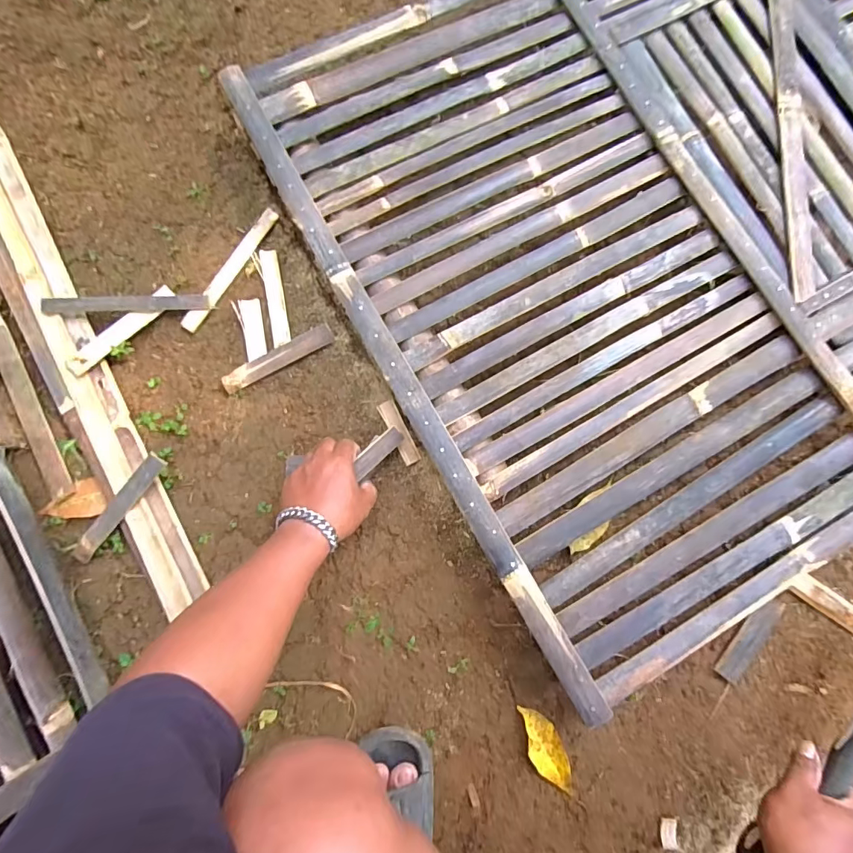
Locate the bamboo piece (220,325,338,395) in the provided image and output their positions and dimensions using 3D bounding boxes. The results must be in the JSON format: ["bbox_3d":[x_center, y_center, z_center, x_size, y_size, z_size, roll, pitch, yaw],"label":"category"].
[{"bbox_3d":[-0.193,-0.089,0.599,0.152,0.019,0.027,-28,83,-4],"label":"bamboo piece"}]

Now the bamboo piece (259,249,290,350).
[{"bbox_3d":[-0.204,-0.174,0.619,0.022,0.004,0.136,-11,82,-2],"label":"bamboo piece"}]

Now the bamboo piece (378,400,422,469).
[{"bbox_3d":[-0.035,0.008,0.591,0.022,0.014,0.087,-27,83,-4],"label":"bamboo piece"}]

